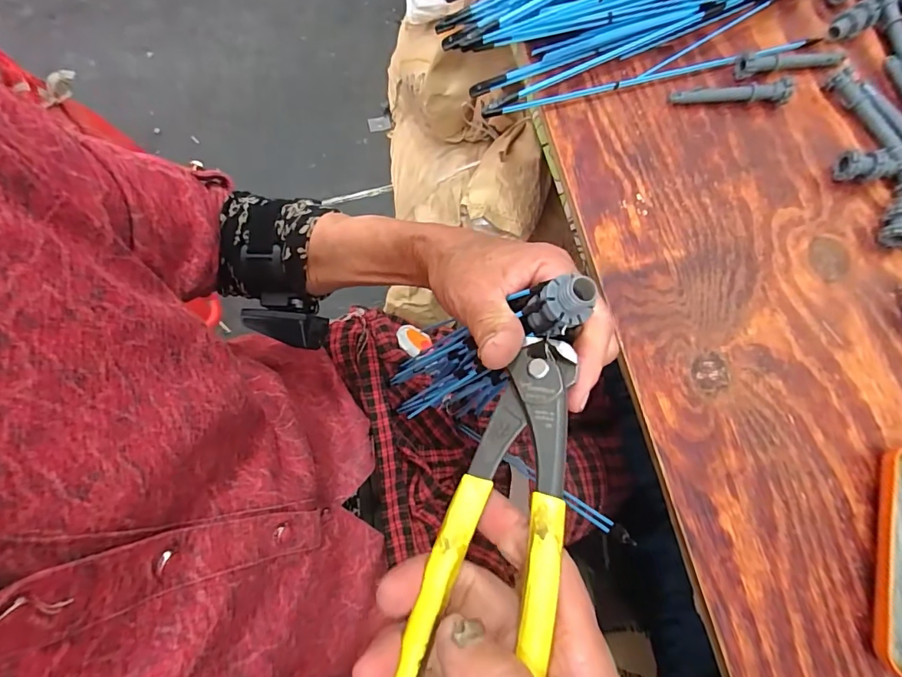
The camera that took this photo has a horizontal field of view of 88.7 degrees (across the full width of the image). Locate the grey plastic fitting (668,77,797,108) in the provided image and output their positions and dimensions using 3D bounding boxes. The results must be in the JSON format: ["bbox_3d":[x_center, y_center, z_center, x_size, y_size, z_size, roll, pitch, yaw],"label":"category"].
[{"bbox_3d":[0.237,-0.207,0.389,0.098,0.014,0.013,-1,77,1],"label":"grey plastic fitting"}]

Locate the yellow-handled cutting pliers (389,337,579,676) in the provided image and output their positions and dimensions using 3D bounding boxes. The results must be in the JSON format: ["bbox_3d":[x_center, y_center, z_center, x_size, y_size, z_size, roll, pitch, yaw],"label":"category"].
[{"bbox_3d":[0.020,0.091,0.182,0.056,0.027,0.194,25,69,8],"label":"yellow-handled cutting pliers"}]

